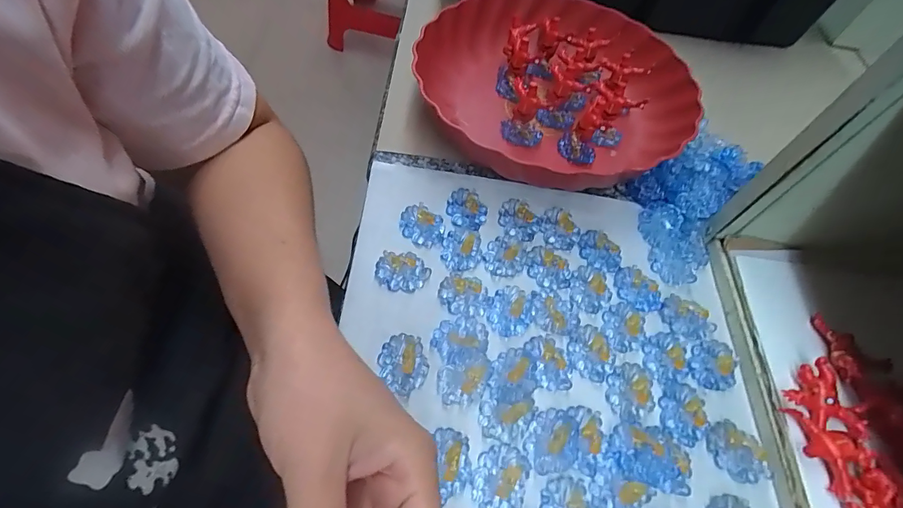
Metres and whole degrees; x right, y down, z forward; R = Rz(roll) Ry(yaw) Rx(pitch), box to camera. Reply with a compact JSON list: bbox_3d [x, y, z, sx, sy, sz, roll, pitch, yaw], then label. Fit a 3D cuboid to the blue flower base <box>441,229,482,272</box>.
[{"bbox_3d":[0.008,-0.004,0.317,0.029,0.004,0.034,6,58,0],"label":"blue flower base"}]

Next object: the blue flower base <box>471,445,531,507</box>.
[{"bbox_3d":[0.028,0.128,0.238,0.030,0.006,0.036,16,59,7],"label":"blue flower base"}]

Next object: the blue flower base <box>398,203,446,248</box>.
[{"bbox_3d":[-0.022,-0.023,0.324,0.035,0.011,0.030,22,59,10],"label":"blue flower base"}]

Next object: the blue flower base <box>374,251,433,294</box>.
[{"bbox_3d":[-0.035,0.012,0.303,0.038,0.008,0.029,-3,58,-6],"label":"blue flower base"}]

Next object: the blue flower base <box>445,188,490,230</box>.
[{"bbox_3d":[0.012,-0.036,0.336,0.032,0.007,0.032,2,58,-3],"label":"blue flower base"}]

